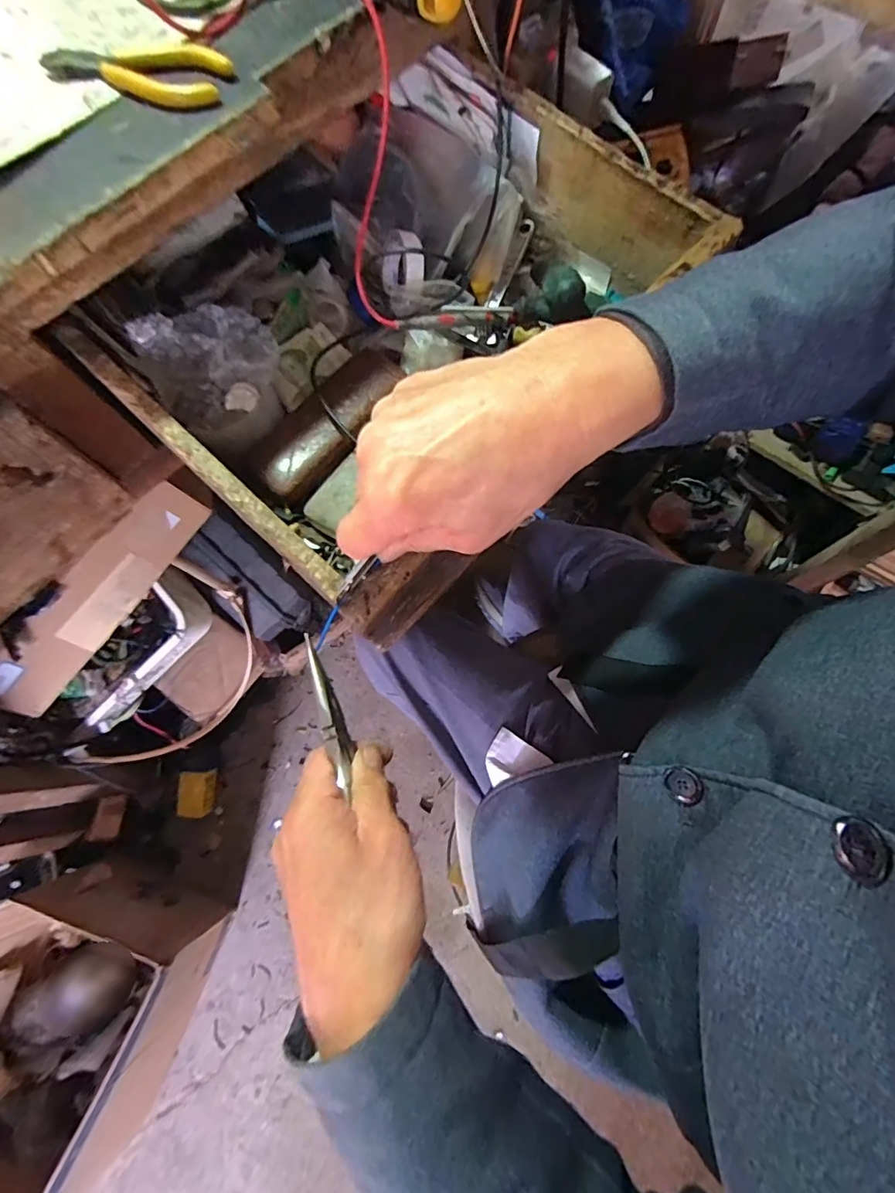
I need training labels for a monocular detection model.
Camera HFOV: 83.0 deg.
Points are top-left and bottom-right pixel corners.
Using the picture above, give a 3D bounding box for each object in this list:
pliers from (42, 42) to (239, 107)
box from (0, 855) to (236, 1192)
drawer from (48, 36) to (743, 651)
[{"bbox_3d":[-0.177,-0.297,0.285,0.105,0.010,0.033,10,73,3],"label":"pliers"},{"bbox_3d":[-0.570,0.658,0.748,0.263,0.252,0.423,21,74,7],"label":"box"},{"bbox_3d":[-0.046,-0.223,0.404,0.343,0.104,0.387,40,77,12],"label":"drawer"}]

